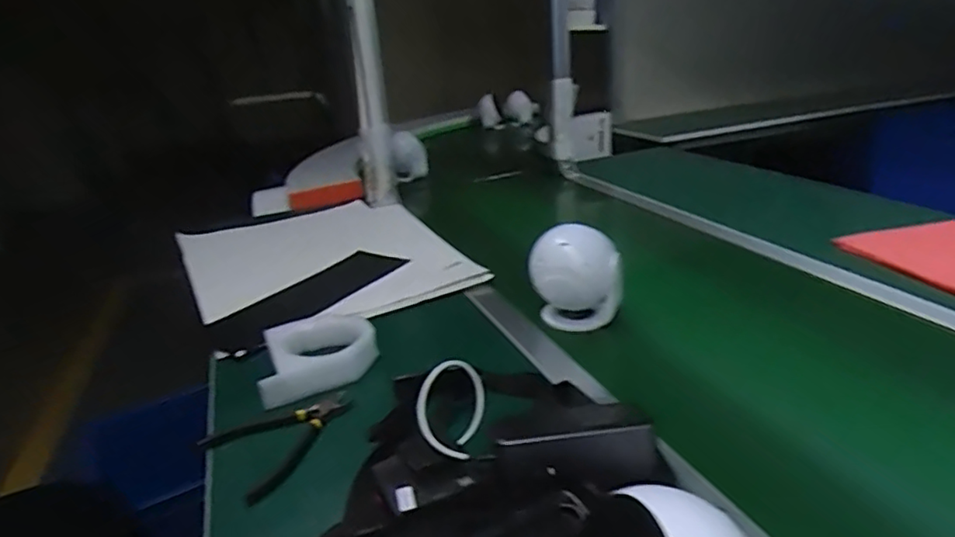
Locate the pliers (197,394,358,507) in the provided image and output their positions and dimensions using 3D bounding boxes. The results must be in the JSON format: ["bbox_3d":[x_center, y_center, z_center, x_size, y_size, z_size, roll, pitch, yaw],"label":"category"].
[{"bbox_3d":[-0.184,0.160,0.593,0.133,0.017,0.109,-22,28,-39],"label":"pliers"}]

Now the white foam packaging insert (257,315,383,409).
[{"bbox_3d":[-0.193,0.099,0.707,0.146,0.034,0.125,-19,26,-30],"label":"white foam packaging insert"}]

